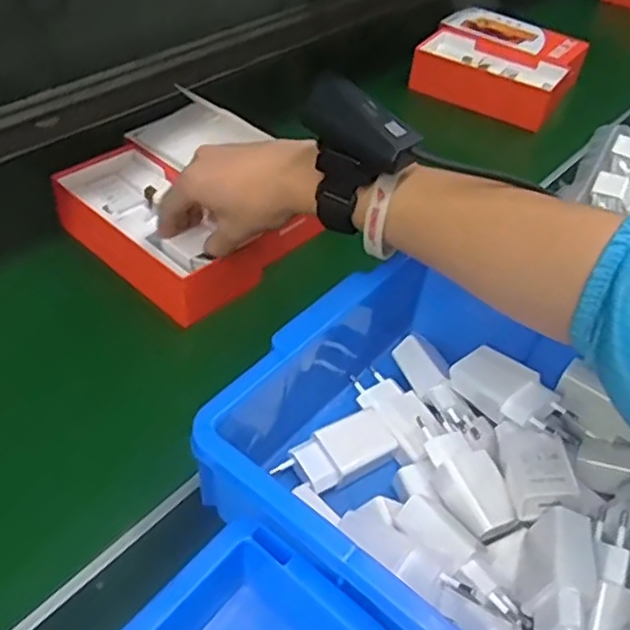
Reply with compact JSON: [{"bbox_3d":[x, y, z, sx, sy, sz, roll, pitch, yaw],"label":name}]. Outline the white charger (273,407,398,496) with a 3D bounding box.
[{"bbox_3d":[0.015,0.092,0.435,0.078,0.021,0.036,-22,49,-28],"label":"white charger"}]

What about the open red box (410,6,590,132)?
[{"bbox_3d":[0.238,-0.326,0.861,0.189,0.057,0.182,27,46,21],"label":"open red box"}]

